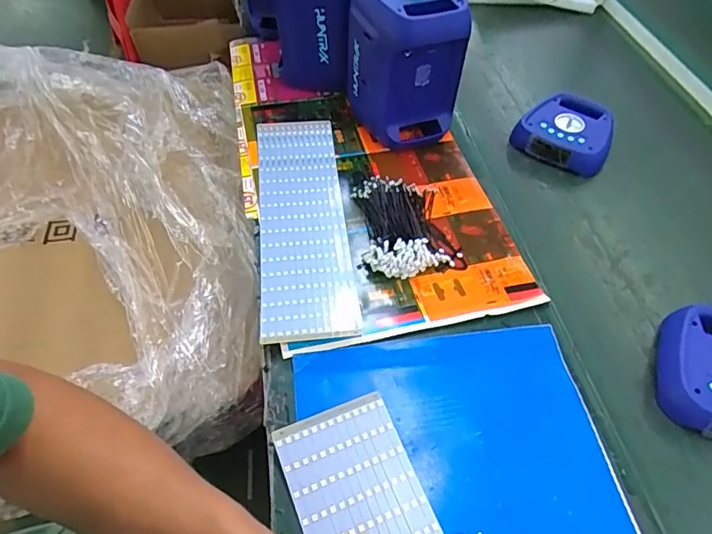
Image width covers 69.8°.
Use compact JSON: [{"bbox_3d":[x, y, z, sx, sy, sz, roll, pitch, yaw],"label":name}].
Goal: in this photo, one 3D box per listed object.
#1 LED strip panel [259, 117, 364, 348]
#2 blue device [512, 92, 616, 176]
[{"bbox_3d":[-0.084,-0.074,0.790,0.133,0.030,0.434,-6,54,-4],"label":"LED strip panel"},{"bbox_3d":[0.373,-0.242,0.920,0.161,0.058,0.151,21,56,15],"label":"blue device"}]

